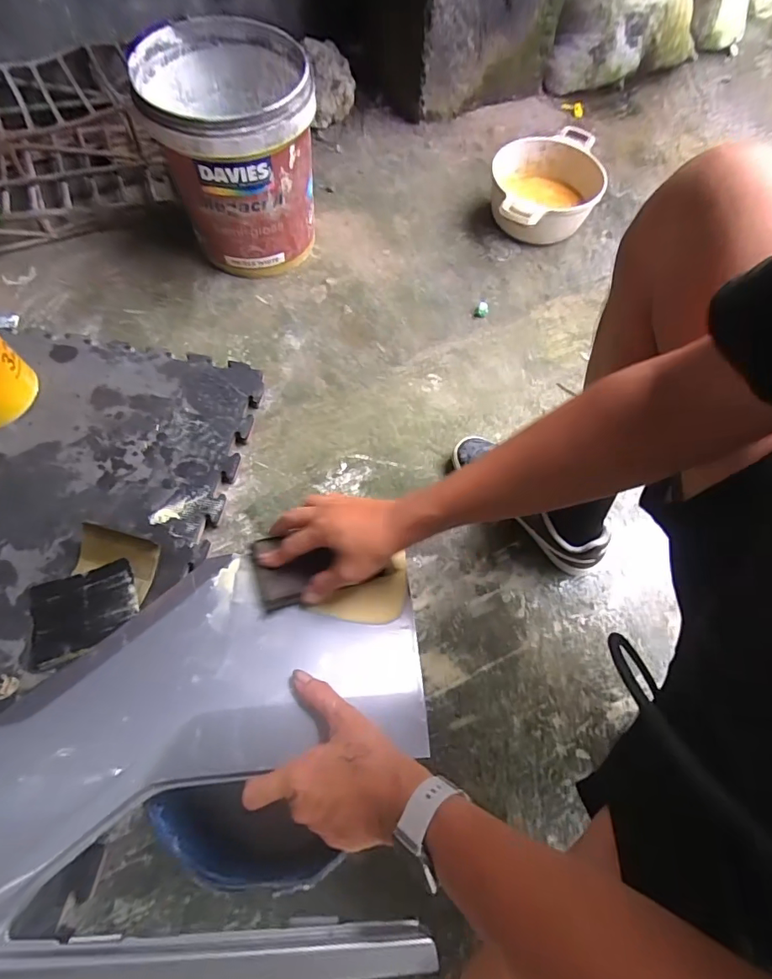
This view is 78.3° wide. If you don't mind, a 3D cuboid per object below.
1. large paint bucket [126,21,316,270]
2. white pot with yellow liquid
[{"bbox_3d":[-0.280,-0.634,0.928,0.267,0.319,0.311,-17,66,-10],"label":"large paint bucket"},{"bbox_3d":[0.357,-0.671,1.083,0.236,0.118,0.361,38,69,15],"label":"white pot with yellow liquid"}]

